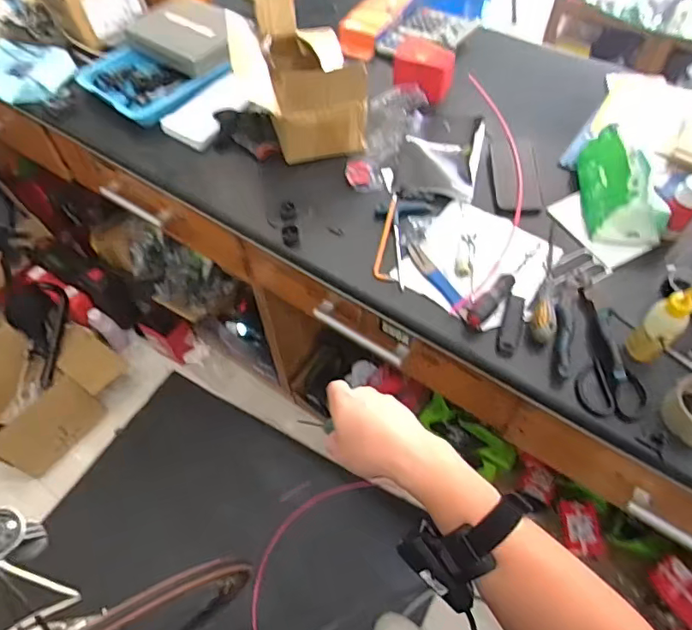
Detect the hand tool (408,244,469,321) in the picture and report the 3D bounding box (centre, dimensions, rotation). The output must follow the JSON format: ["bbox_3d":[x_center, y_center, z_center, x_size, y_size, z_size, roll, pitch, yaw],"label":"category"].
[{"bbox_3d":[0.140,-0.054,0.789,0.026,0.007,0.153,-27,59,-15],"label":"hand tool"}]

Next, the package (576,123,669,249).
[{"bbox_3d":[0.427,-0.206,0.822,0.095,0.079,0.194,1,56,3],"label":"package"}]

